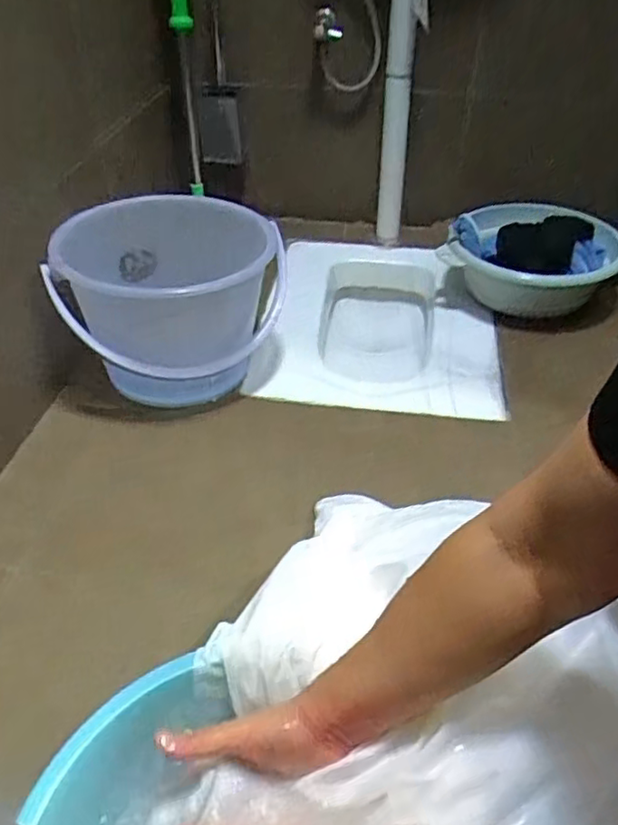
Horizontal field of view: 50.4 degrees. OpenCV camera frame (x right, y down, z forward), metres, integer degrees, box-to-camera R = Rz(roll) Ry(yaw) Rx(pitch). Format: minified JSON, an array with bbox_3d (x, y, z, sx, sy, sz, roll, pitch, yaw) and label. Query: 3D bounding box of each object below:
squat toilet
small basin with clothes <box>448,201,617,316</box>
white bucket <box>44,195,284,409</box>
[{"bbox_3d":[0.130,-0.133,1.236,0.409,0.179,0.516,4,43,7],"label":"squat toilet"},{"bbox_3d":[0.402,-0.291,1.177,0.289,0.094,0.267,13,45,16],"label":"small basin with clothes"},{"bbox_3d":[-0.209,-0.168,1.027,0.326,0.231,0.326,-1,43,1],"label":"white bucket"}]

